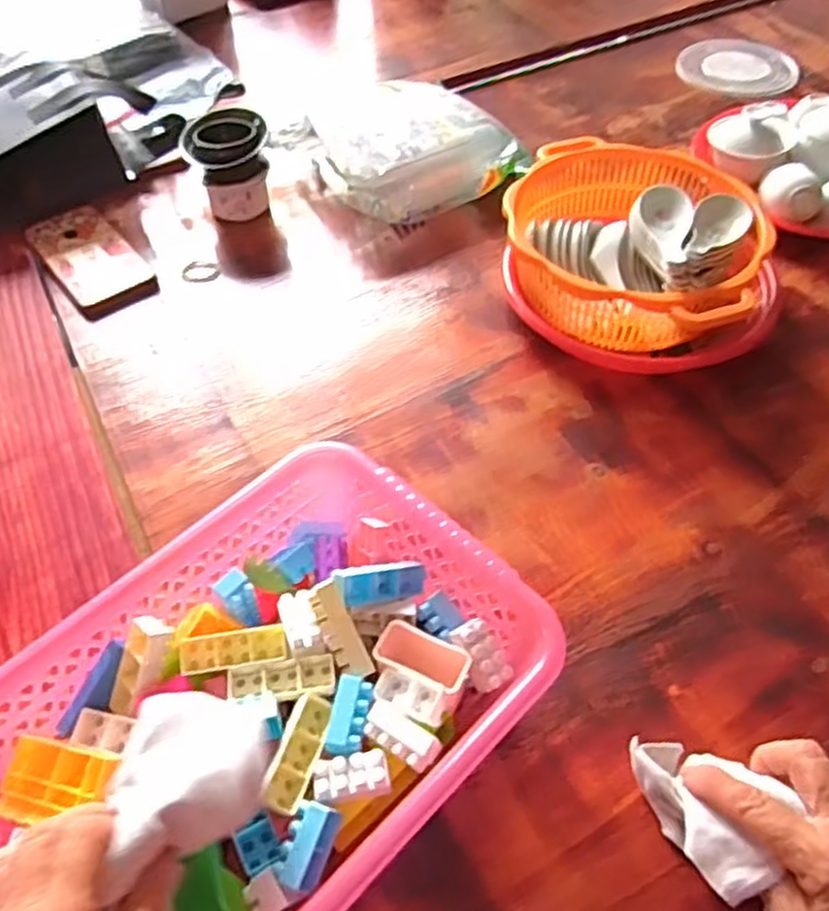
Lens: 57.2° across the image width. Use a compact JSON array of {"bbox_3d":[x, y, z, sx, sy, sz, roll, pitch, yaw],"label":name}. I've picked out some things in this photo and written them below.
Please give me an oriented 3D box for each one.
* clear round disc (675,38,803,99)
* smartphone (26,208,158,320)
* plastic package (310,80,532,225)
[{"bbox_3d":[0.402,-0.484,0.946,0.142,0.013,0.123,18,55,16],"label":"clear round disc"},{"bbox_3d":[-0.323,-0.197,0.753,0.081,0.012,0.170,-33,57,-21],"label":"smartphone"},{"bbox_3d":[-0.006,-0.334,0.808,0.190,0.068,0.192,-25,55,-16],"label":"plastic package"}]

